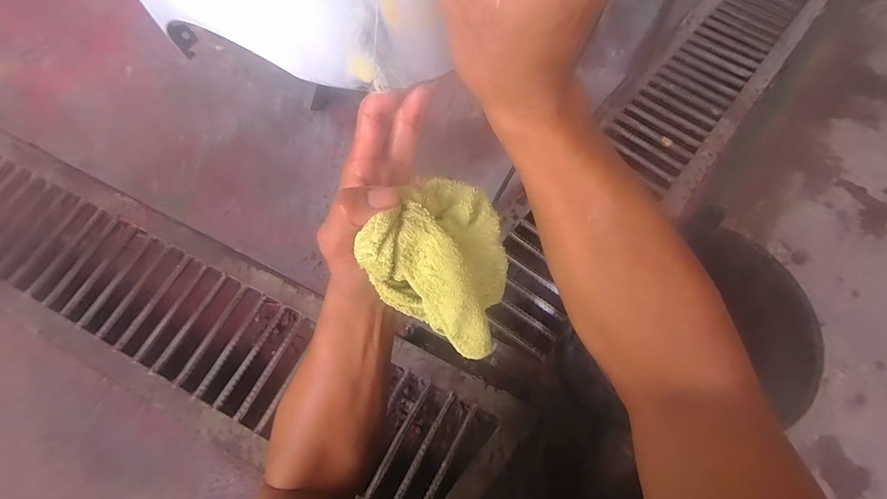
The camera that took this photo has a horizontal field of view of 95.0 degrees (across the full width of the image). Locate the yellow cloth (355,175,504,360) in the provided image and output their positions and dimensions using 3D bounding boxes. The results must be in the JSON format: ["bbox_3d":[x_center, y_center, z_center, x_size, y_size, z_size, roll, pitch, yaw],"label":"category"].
[{"bbox_3d":[0.006,0.003,0.250,0.083,0.064,0.082,28,67,13],"label":"yellow cloth"}]

